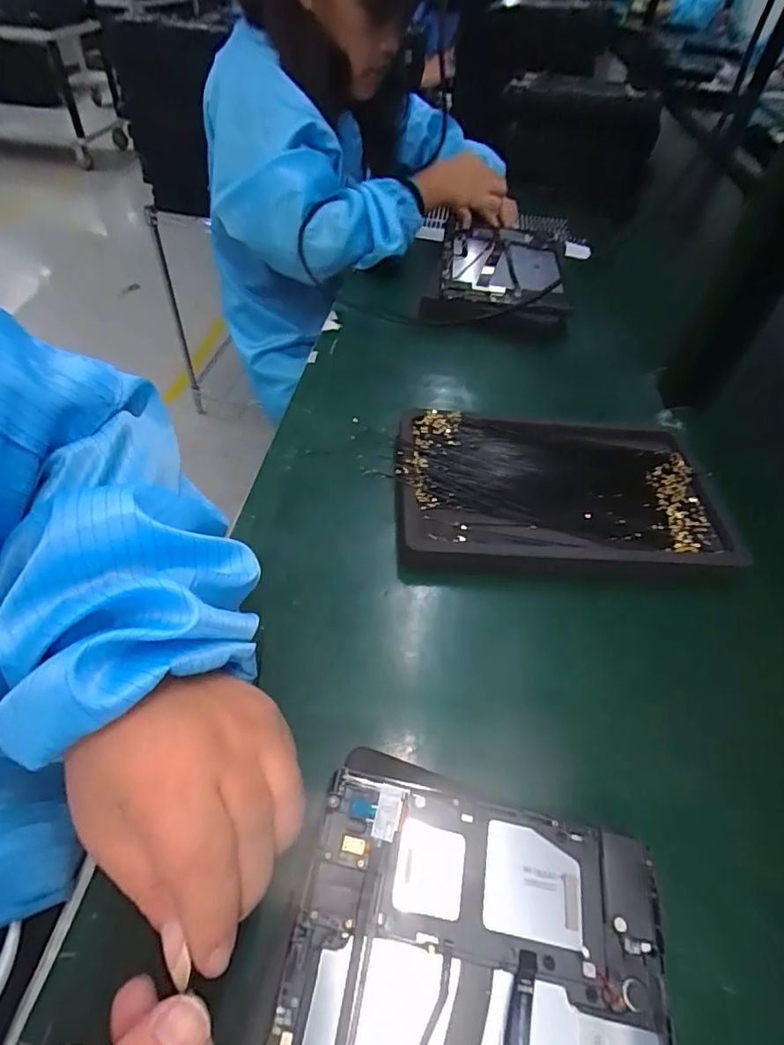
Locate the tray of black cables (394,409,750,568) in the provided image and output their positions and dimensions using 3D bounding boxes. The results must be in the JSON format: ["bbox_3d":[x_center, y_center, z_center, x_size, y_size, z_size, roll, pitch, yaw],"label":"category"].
[{"bbox_3d":[0.128,-0.031,0.414,0.241,0.022,0.151,4,48,-3],"label":"tray of black cables"}]

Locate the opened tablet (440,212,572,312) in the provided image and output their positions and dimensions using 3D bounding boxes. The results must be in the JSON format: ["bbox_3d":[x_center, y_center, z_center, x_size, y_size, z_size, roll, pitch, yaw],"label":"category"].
[{"bbox_3d":[0.139,-0.324,0.659,0.155,0.024,0.221,11,48,5],"label":"opened tablet"}]

